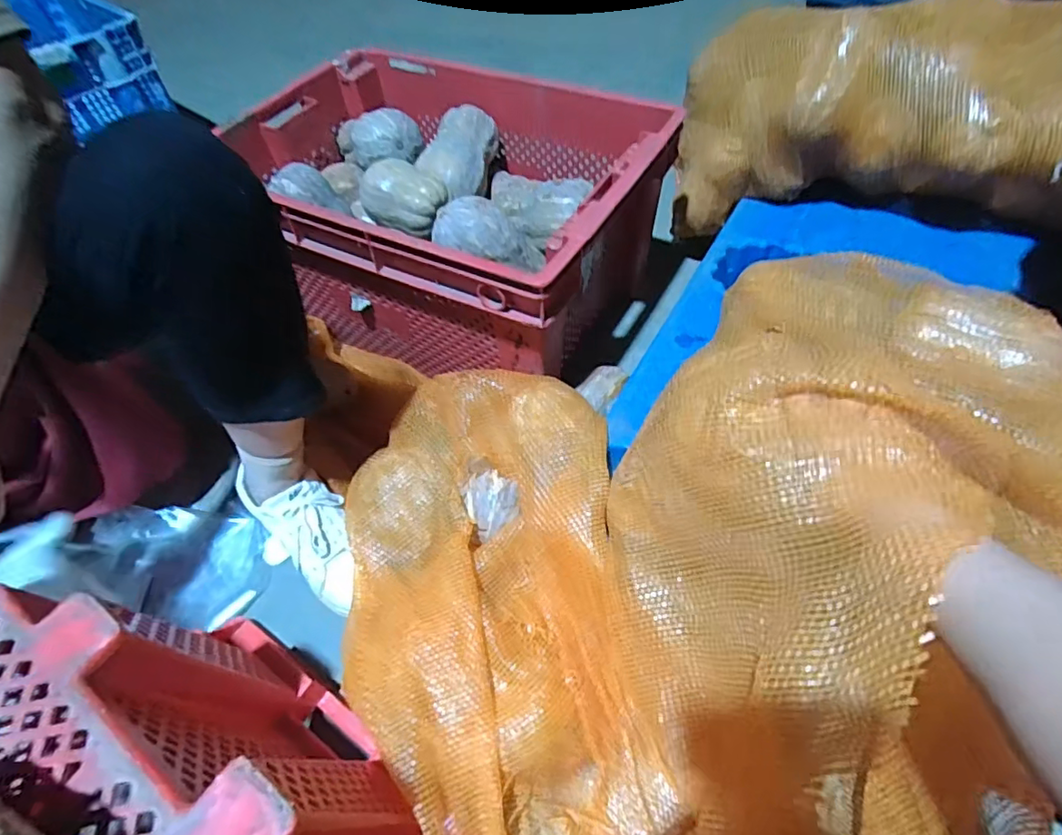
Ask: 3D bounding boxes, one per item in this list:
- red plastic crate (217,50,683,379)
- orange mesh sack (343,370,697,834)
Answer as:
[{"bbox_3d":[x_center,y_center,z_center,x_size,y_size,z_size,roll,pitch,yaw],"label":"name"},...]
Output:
[{"bbox_3d":[-0.131,-0.307,0.886,0.603,0.278,0.433,23,59,21],"label":"red plastic crate"},{"bbox_3d":[-0.048,0.228,0.577,0.299,0.167,0.571,-8,53,0],"label":"orange mesh sack"}]

